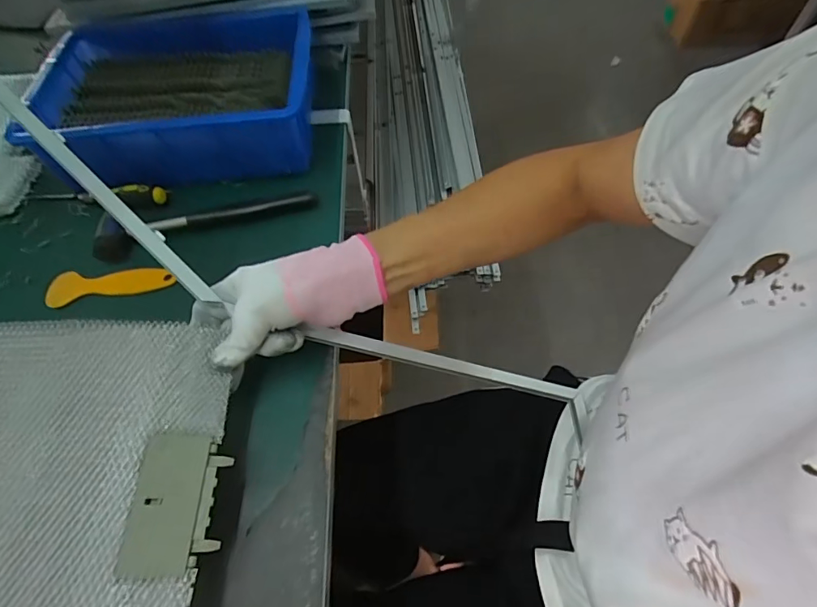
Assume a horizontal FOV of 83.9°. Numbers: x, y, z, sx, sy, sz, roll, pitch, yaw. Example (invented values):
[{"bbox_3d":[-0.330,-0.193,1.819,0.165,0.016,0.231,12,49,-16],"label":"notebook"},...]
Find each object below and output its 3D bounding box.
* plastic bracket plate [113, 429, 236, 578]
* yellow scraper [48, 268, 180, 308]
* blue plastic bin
[{"bbox_3d":[-0.152,0.131,0.301,0.056,0.004,0.085,6,60,-11],"label":"plastic bracket plate"},{"bbox_3d":[-0.296,-0.019,0.452,0.125,0.008,0.033,-5,58,0],"label":"yellow scraper"},{"bbox_3d":[-0.266,-0.239,0.542,0.292,0.089,0.215,-7,58,0],"label":"blue plastic bin"}]

